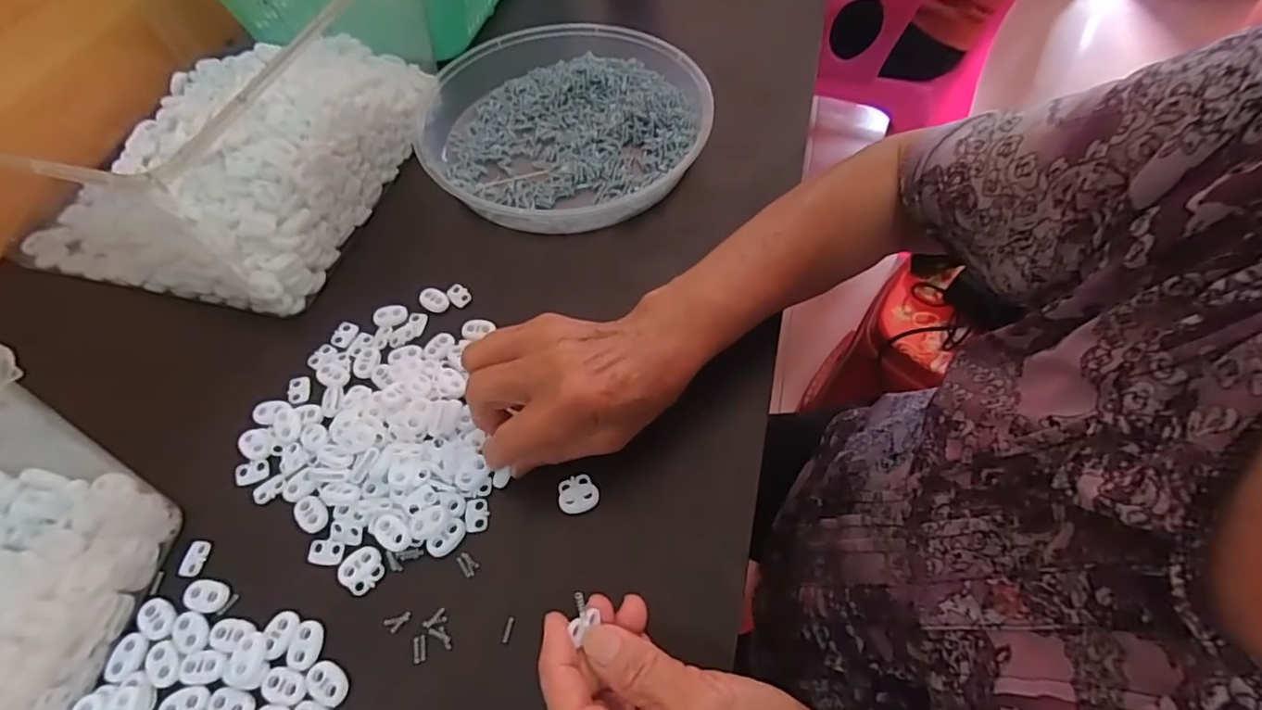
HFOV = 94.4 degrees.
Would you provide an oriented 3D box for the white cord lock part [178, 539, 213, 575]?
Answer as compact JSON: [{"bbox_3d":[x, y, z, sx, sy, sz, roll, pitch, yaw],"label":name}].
[{"bbox_3d":[-0.240,0.111,0.321,0.011,0.004,0.019,5,58,3],"label":"white cord lock part"}]

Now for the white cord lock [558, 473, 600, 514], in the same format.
[{"bbox_3d":[-0.030,0.078,0.330,0.022,0.004,0.021,0,58,0],"label":"white cord lock"}]

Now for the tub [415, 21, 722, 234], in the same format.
[{"bbox_3d":[-0.054,-0.192,0.478,0.220,0.038,0.222,0,58,0],"label":"tub"}]

